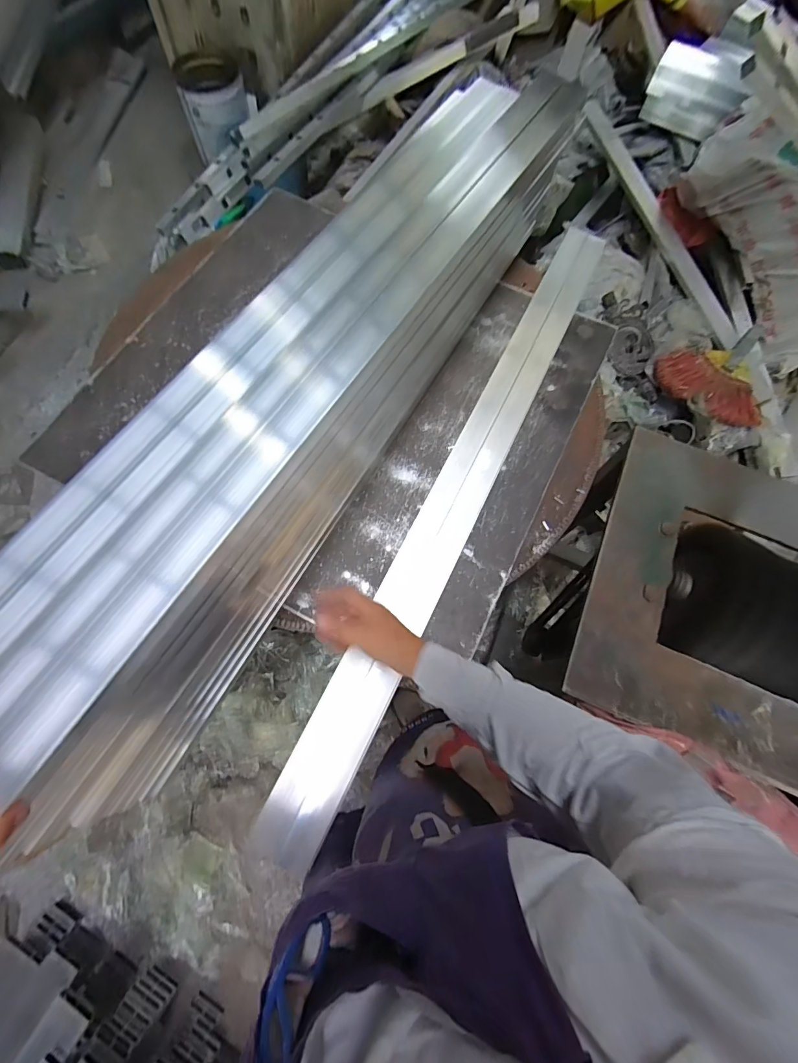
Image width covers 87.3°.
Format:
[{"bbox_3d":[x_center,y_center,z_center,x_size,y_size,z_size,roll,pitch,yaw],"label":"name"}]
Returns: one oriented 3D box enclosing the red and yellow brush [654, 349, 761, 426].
[{"bbox_3d":[0.965,-0.447,1.300,0.349,0.066,0.202,38,73,11],"label":"red and yellow brush"}]

